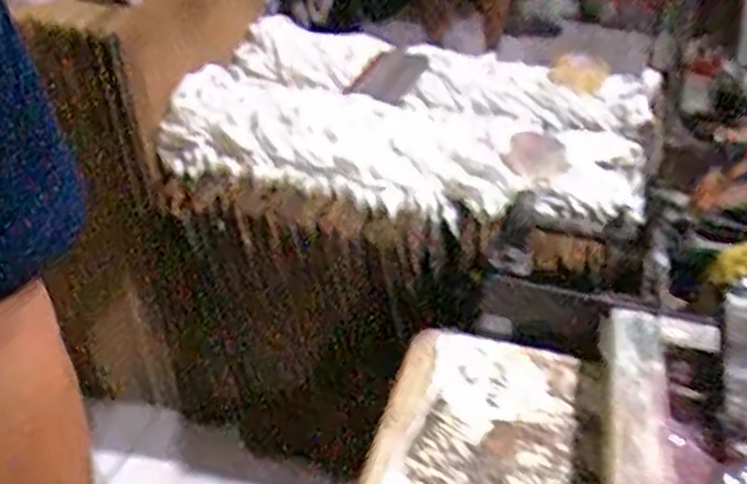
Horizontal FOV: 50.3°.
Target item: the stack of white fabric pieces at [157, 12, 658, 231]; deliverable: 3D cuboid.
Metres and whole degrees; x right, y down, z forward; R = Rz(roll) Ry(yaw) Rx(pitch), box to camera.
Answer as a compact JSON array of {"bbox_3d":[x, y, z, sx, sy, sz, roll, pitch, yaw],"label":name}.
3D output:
[{"bbox_3d":[0.072,-0.252,1.428,0.805,0.098,0.606,12,34,15],"label":"stack of white fabric pieces"}]

